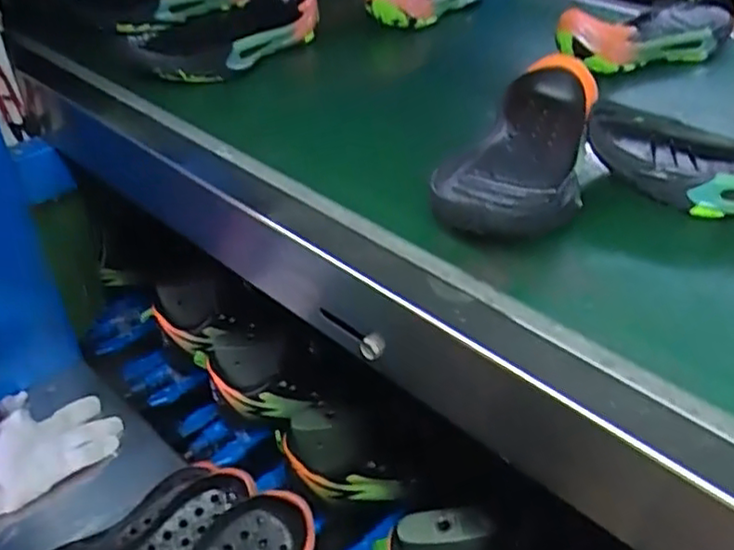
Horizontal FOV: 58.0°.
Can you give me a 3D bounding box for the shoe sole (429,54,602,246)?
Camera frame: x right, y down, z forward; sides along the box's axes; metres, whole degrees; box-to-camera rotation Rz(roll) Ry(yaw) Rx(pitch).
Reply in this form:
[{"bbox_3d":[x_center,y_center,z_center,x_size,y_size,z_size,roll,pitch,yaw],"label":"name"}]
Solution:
[{"bbox_3d":[0.131,-0.104,0.530,0.106,0.047,0.254,19,43,24],"label":"shoe sole"}]

